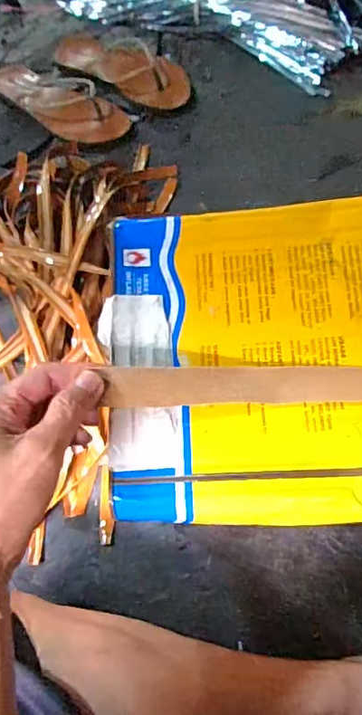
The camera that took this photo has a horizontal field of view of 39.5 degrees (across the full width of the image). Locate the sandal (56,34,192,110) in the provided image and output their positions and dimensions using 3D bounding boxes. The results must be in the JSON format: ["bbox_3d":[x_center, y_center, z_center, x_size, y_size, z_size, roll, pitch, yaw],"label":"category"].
[{"bbox_3d":[-0.089,-0.474,0.801,0.256,0.042,0.096,33,76,13],"label":"sandal"}]

